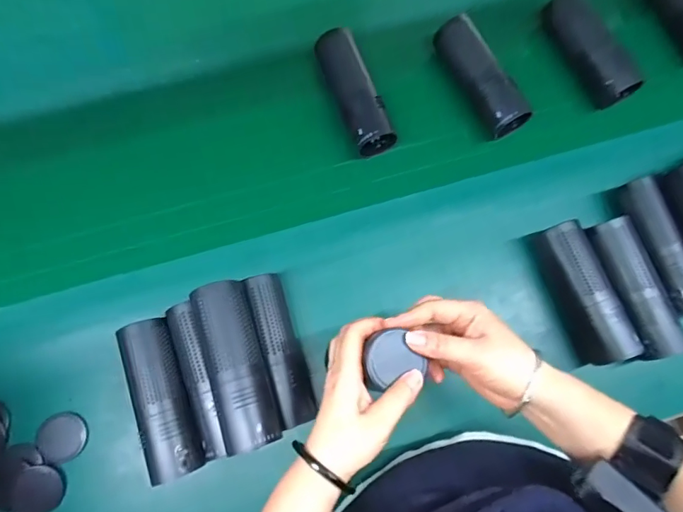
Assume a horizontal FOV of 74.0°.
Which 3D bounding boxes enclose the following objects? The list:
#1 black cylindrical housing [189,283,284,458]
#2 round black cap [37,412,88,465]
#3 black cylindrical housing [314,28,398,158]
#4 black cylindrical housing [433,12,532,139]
[{"bbox_3d":[-0.108,0.109,0.457,0.056,0.047,0.163,-17,77,-5],"label":"black cylindrical housing"},{"bbox_3d":[-0.309,0.201,0.501,0.048,0.015,0.051,0,76,-1],"label":"round black cap"},{"bbox_3d":[0.016,-0.214,0.587,0.049,0.041,0.169,-21,78,-6],"label":"black cylindrical housing"},{"bbox_3d":[0.183,-0.239,0.600,0.049,0.041,0.170,-25,78,-7],"label":"black cylindrical housing"}]

